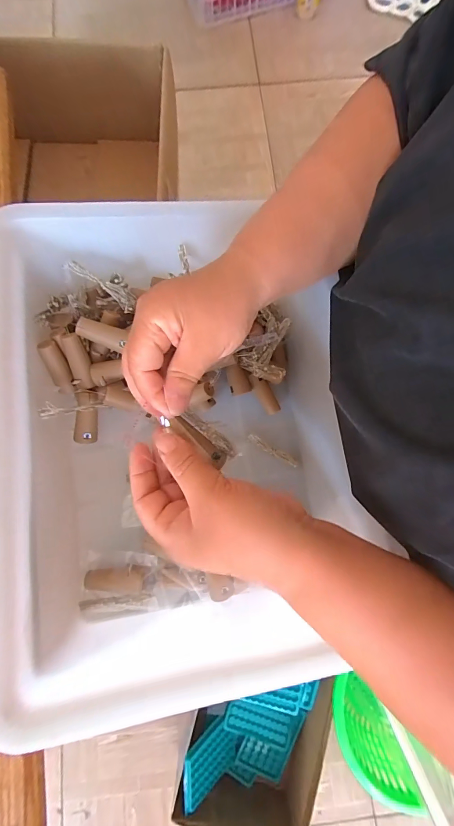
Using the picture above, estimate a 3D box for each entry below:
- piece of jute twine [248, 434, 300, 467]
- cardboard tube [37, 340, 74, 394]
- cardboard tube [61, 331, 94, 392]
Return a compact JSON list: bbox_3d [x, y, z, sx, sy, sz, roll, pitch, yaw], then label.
[{"bbox_3d":[0.049,0.039,0.359,0.058,0.007,0.009,29,80,5],"label":"piece of jute twine"},{"bbox_3d":[-0.157,-0.042,0.314,0.018,0.015,0.049,-12,121,-2],"label":"cardboard tube"},{"bbox_3d":[-0.135,-0.047,0.310,0.017,0.013,0.050,-10,111,-2],"label":"cardboard tube"}]

